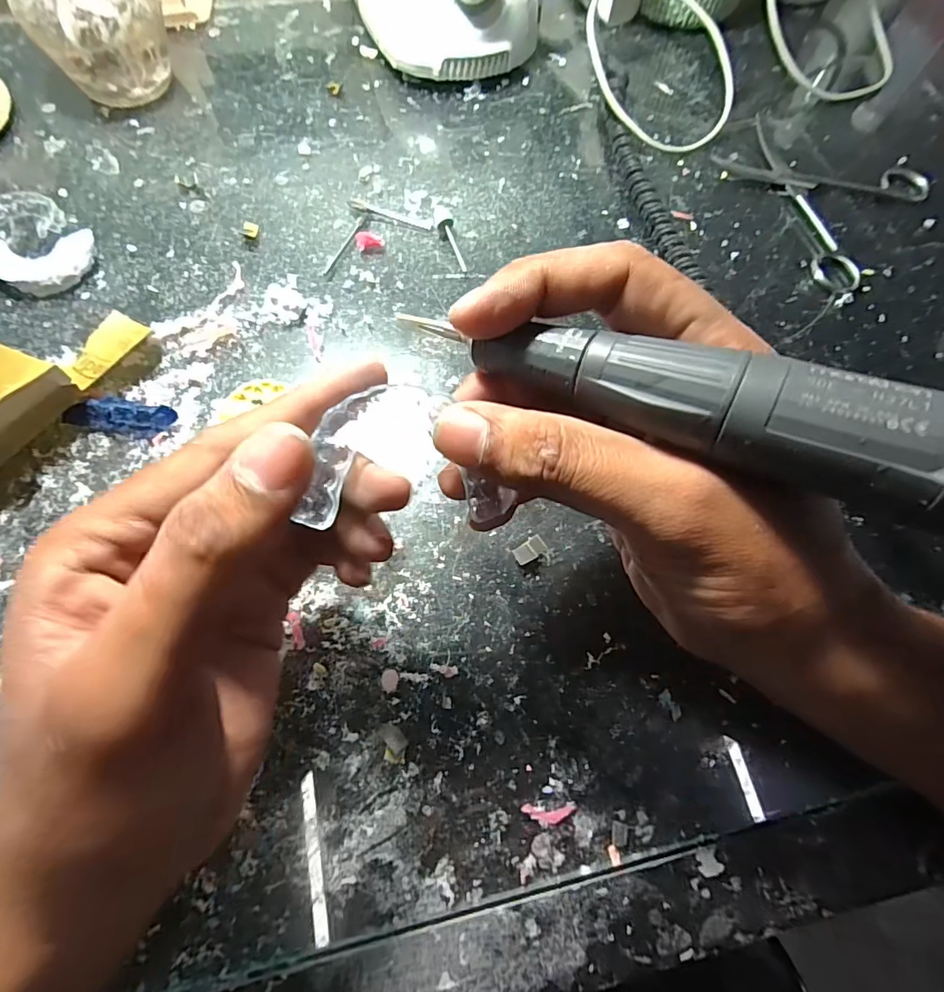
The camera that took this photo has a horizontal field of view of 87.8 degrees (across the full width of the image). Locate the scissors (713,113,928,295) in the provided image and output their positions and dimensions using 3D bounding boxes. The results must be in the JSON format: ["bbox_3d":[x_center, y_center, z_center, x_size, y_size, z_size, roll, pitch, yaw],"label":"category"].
[{"bbox_3d":[0.211,-0.192,0.309,0.114,0.008,0.113,39,73,11],"label":"scissors"}]

